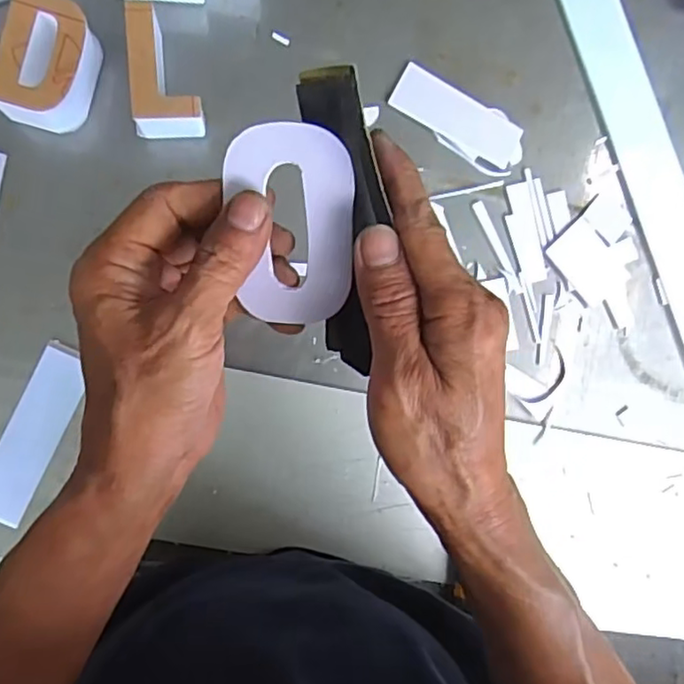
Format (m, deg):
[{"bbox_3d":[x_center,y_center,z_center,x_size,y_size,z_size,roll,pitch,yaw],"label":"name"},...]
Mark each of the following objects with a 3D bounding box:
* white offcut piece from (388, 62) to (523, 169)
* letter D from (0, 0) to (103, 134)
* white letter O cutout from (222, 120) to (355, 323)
[{"bbox_3d":[0.094,-0.184,0.515,0.108,0.004,0.041,28,85,-5],"label":"white offcut piece"},{"bbox_3d":[-0.209,-0.198,0.456,0.056,0.049,0.085,18,88,-7],"label":"letter D"},{"bbox_3d":[-0.022,-0.050,0.273,0.053,0.004,0.083,2,108,0],"label":"white letter O cutout"}]

